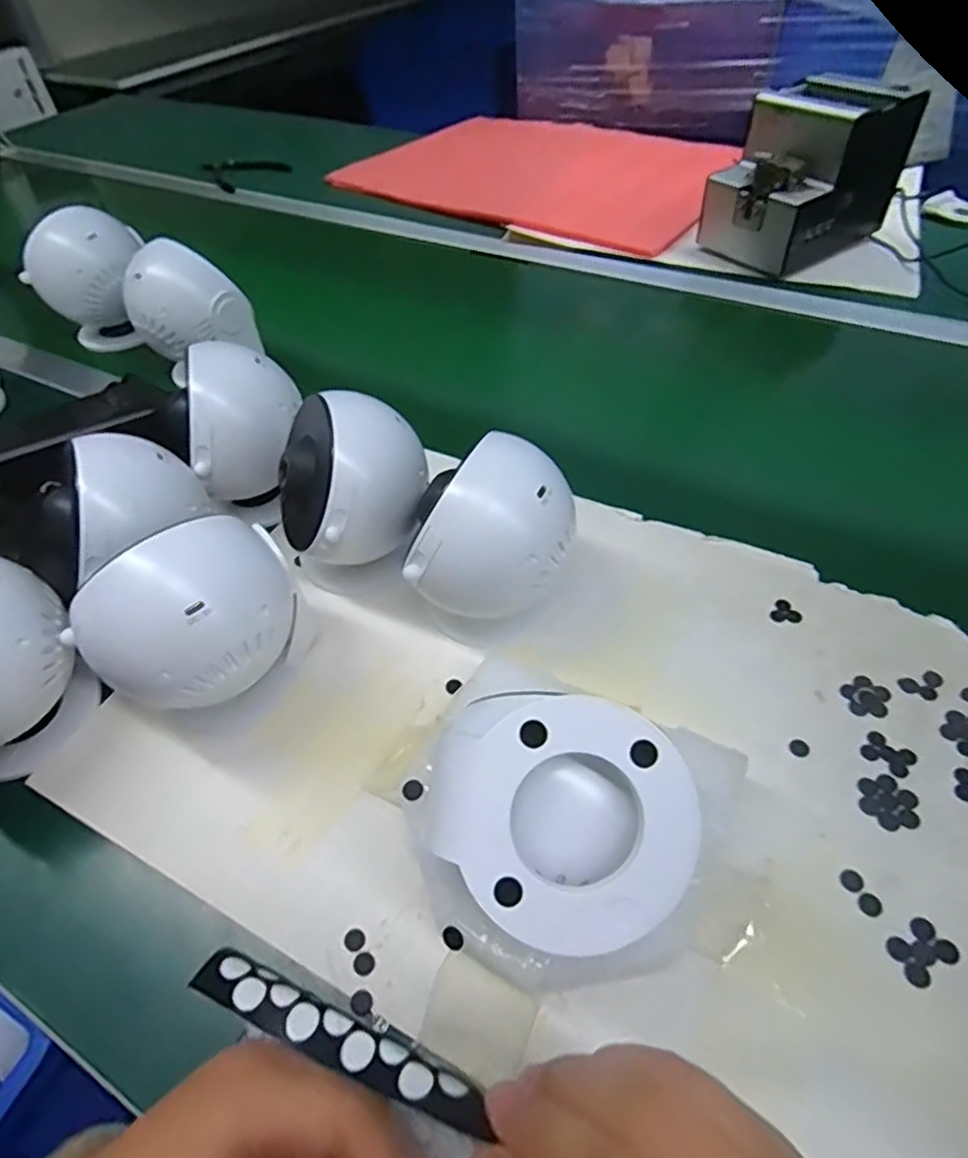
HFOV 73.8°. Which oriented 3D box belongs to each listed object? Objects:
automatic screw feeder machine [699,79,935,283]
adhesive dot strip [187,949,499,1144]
[{"bbox_3d":[0.360,-0.453,0.729,0.190,0.148,0.143,-36,59,-25],"label":"automatic screw feeder machine"},{"bbox_3d":[-0.045,0.136,0.191,0.094,0.004,0.014,16,34,18],"label":"adhesive dot strip"}]

